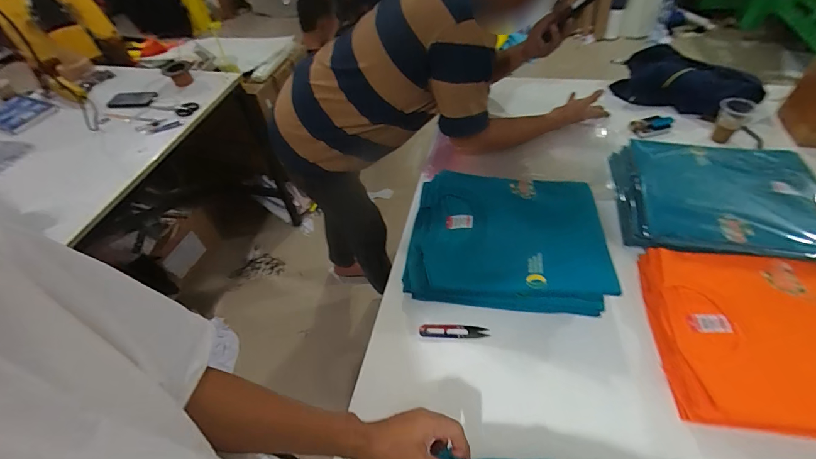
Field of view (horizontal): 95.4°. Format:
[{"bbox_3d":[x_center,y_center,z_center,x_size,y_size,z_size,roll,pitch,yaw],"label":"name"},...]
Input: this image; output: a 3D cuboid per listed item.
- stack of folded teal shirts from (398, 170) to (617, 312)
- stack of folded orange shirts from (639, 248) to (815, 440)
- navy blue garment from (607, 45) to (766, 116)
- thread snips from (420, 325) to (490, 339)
[{"bbox_3d":[0.183,0.017,0.726,0.347,0.087,0.285,6,50,11],"label":"stack of folded teal shirts"},{"bbox_3d":[0.565,0.165,0.577,0.331,0.056,0.281,4,50,9],"label":"stack of folded orange shirts"},{"bbox_3d":[0.761,-0.414,1.029,0.342,0.096,0.171,11,51,15],"label":"navy blue garment"},{"bbox_3d":[0.081,0.180,0.655,0.121,0.006,0.023,-1,49,5],"label":"thread snips"}]

